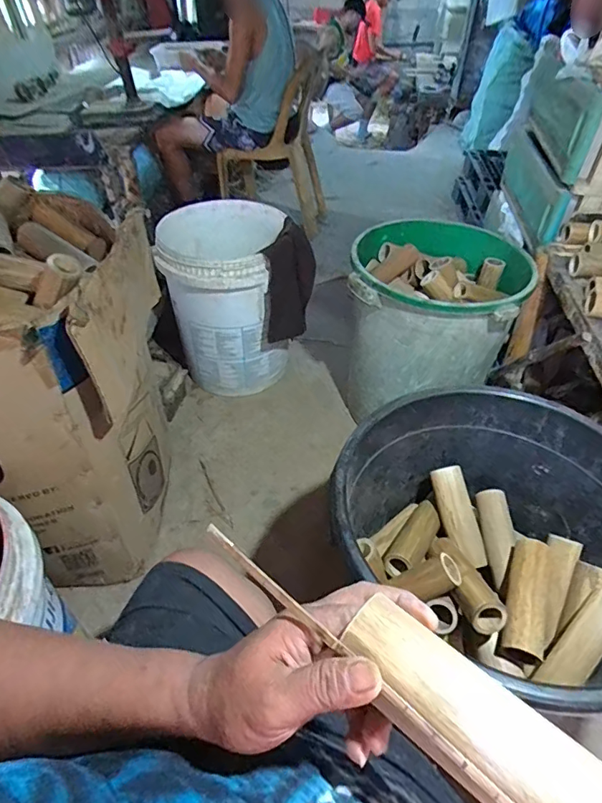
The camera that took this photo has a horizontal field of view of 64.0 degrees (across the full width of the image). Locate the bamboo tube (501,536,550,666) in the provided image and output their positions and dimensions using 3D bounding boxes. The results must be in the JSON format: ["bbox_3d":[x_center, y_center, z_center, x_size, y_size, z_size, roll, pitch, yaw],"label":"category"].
[{"bbox_3d":[0.352,0.304,0.735,0.077,0.059,0.186,22,46,18],"label":"bamboo tube"}]

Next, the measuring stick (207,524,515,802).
[{"bbox_3d":[0.046,0.158,0.257,0.279,0.012,0.009,35,52,26],"label":"measuring stick"}]

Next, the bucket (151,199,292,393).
[{"bbox_3d":[-0.232,-0.309,1.548,0.366,0.515,0.376,2,44,-2],"label":"bucket"}]

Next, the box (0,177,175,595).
[{"bbox_3d":[-0.544,-0.025,1.027,0.445,0.647,0.569,0,44,-4],"label":"box"}]

